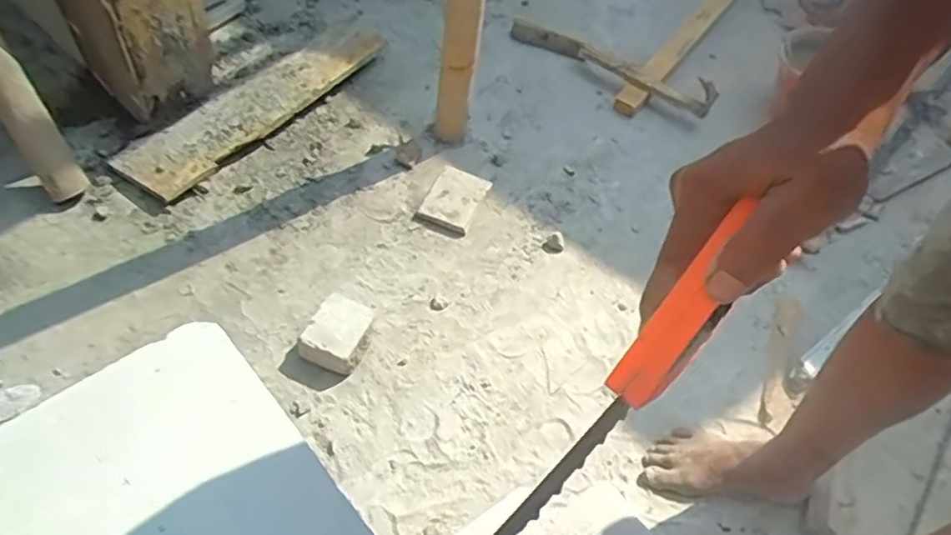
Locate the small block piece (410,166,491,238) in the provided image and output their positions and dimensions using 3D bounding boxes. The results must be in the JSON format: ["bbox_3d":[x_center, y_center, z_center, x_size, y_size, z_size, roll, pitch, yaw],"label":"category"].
[{"bbox_3d":[-0.043,-0.127,1.250,0.099,0.025,0.153,21,53,12],"label":"small block piece"}]

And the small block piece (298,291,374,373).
[{"bbox_3d":[-0.211,0.110,1.029,0.100,0.059,0.116,26,54,16],"label":"small block piece"}]

